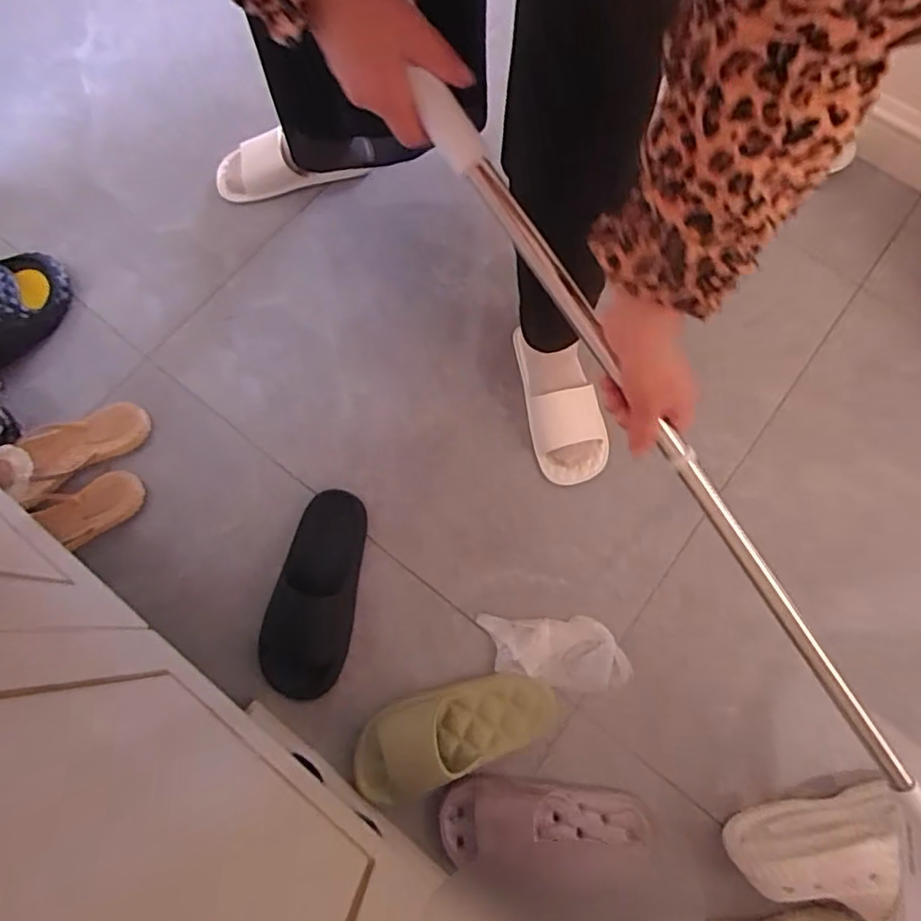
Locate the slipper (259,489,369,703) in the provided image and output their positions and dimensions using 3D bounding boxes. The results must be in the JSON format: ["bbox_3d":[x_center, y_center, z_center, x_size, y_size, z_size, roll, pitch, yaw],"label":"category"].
[{"bbox_3d":[-0.198,0.169,0.772,0.116,0.071,0.273,6,72,2],"label":"slipper"}]

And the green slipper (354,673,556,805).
[{"bbox_3d":[-0.009,0.331,0.716,0.257,0.066,0.106,-20,73,-7],"label":"green slipper"}]

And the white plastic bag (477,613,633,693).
[{"bbox_3d":[0.123,0.251,0.764,0.193,0.022,0.088,5,73,1],"label":"white plastic bag"}]

